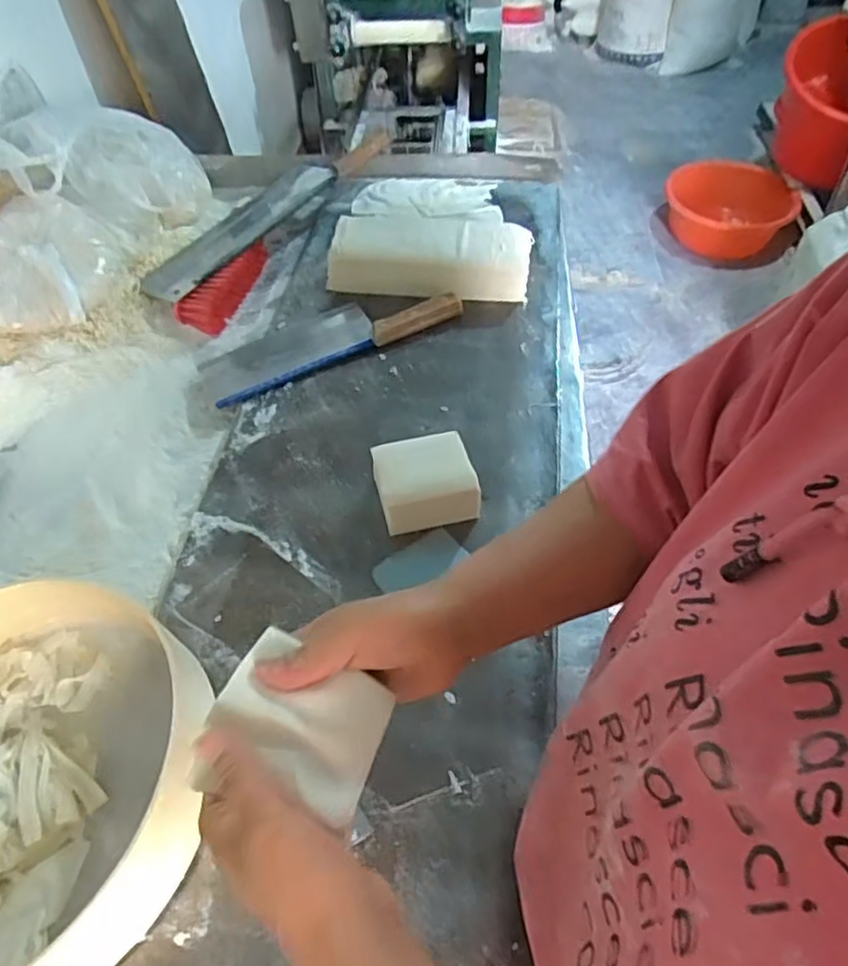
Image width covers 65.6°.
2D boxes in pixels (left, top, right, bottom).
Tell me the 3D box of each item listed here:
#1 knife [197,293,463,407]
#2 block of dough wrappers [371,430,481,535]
[{"bbox_3d":[-0.116,-0.185,0.802,0.318,0.024,0.102,-22,56,-13],"label":"knife"},{"bbox_3d":[0.000,0.000,0.643,0.090,0.055,0.078,-12,54,-6],"label":"block of dough wrappers"}]

